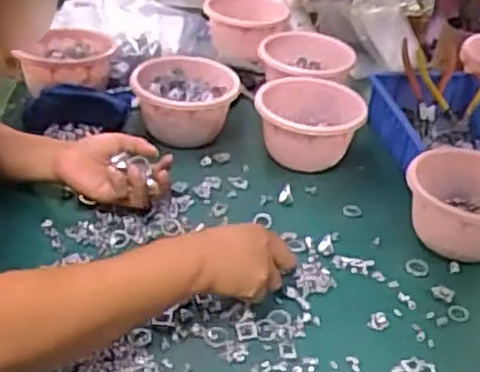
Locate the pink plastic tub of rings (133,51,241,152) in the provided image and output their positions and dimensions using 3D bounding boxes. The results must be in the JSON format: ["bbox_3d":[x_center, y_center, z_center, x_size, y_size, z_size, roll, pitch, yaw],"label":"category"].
[{"bbox_3d":[-0.078,-0.115,1.006,0.147,0.093,0.136,4,35,-1],"label":"pink plastic tub of rings"}]

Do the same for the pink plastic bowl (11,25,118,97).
[{"bbox_3d":[-0.258,-0.180,1.040,0.135,0.066,0.134,6,35,3],"label":"pink plastic bowl"}]

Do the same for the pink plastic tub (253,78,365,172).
[{"bbox_3d":[0.094,-0.083,0.985,0.147,0.086,0.143,4,35,0],"label":"pink plastic tub"}]

